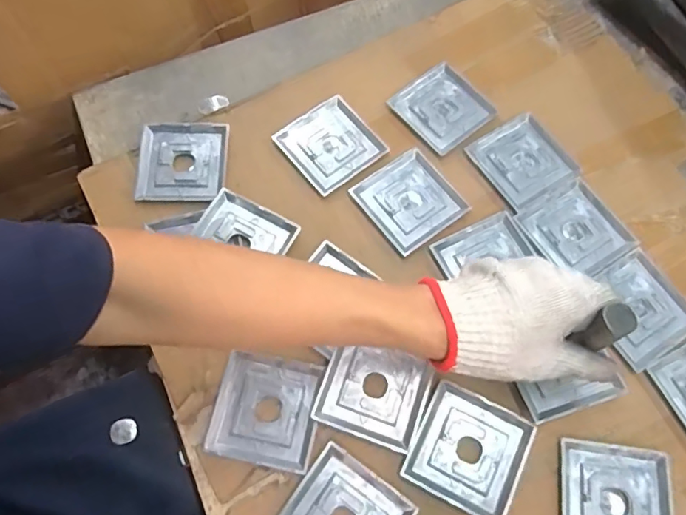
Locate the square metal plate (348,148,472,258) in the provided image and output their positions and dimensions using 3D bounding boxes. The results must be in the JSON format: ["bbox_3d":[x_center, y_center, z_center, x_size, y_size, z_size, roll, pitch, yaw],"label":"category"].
[{"bbox_3d":[0.068,-0.058,0.539,0.089,0.006,0.091,-35,73,-14],"label":"square metal plate"}]

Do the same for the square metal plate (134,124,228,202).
[{"bbox_3d":[-0.170,-0.100,0.554,0.090,0.009,0.088,-1,68,-2],"label":"square metal plate"}]

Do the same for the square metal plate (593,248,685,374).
[{"bbox_3d":[0.282,0.047,0.501,0.087,0.004,0.090,-30,72,-12],"label":"square metal plate"}]

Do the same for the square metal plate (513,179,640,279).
[{"bbox_3d":[0.235,-0.026,0.530,0.086,0.004,0.091,-31,72,-13],"label":"square metal plate"}]

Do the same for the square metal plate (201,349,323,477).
[{"bbox_3d":[-0.067,0.132,0.460,0.088,0.007,0.089,11,68,3],"label":"square metal plate"}]

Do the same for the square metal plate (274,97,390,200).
[{"bbox_3d":[-0.012,-0.120,0.562,0.090,0.008,0.090,-37,73,-14],"label":"square metal plate"}]

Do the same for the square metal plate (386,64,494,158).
[{"bbox_3d":[0.110,-0.166,0.582,0.089,0.004,0.090,-37,73,-14],"label":"square metal plate"}]

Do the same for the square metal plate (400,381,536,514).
[{"bbox_3d":[0.108,0.165,0.450,0.090,0.006,0.090,26,70,9],"label":"square metal plate"}]

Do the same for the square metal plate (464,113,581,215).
[{"bbox_3d":[0.192,-0.102,0.559,0.088,0.004,0.091,-30,72,-12],"label":"square metal plate"}]

